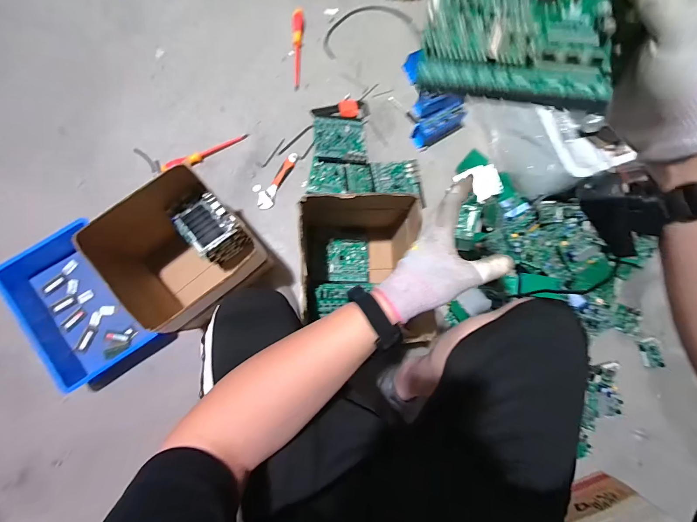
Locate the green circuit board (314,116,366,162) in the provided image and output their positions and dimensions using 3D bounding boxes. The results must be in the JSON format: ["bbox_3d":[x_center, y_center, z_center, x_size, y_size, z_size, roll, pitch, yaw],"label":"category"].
[{"bbox_3d":[-0.023,-0.361,0.995,0.150,0.021,0.142,1,72,-14],"label":"green circuit board"}]

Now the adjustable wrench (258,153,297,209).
[{"bbox_3d":[-0.210,-0.238,0.995,0.048,0.014,0.188,28,81,-1],"label":"adjustable wrench"}]

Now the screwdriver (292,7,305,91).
[{"bbox_3d":[-0.160,-0.647,1.029,0.032,0.034,0.241,4,82,-5],"label":"screwdriver"}]

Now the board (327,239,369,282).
[{"bbox_3d":[0.000,-0.001,0.951,0.115,0.016,0.119,2,82,-5],"label":"board"}]

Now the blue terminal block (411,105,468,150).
[{"bbox_3d":[0.284,-0.414,1.031,0.176,0.071,0.060,-27,86,-8],"label":"blue terminal block"}]

